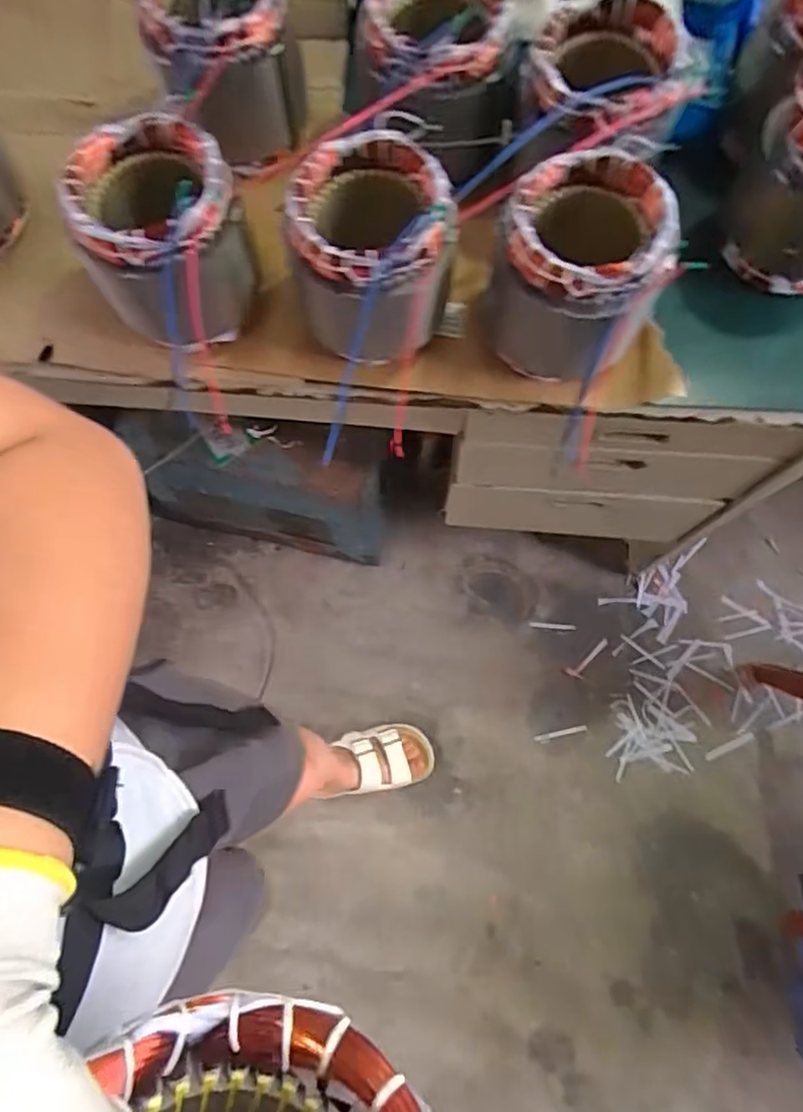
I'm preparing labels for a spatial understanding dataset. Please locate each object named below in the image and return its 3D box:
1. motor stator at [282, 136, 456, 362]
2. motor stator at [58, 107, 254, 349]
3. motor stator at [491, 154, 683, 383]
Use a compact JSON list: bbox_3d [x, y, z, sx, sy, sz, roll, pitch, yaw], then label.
[{"bbox_3d":[-0.026,-0.285,0.597,0.139,0.153,0.129,4,73,0],"label":"motor stator"},{"bbox_3d":[-0.223,-0.299,0.613,0.142,0.157,0.133,0,73,-1],"label":"motor stator"},{"bbox_3d":[0.158,-0.261,0.602,0.131,0.168,0.129,6,73,1],"label":"motor stator"}]

